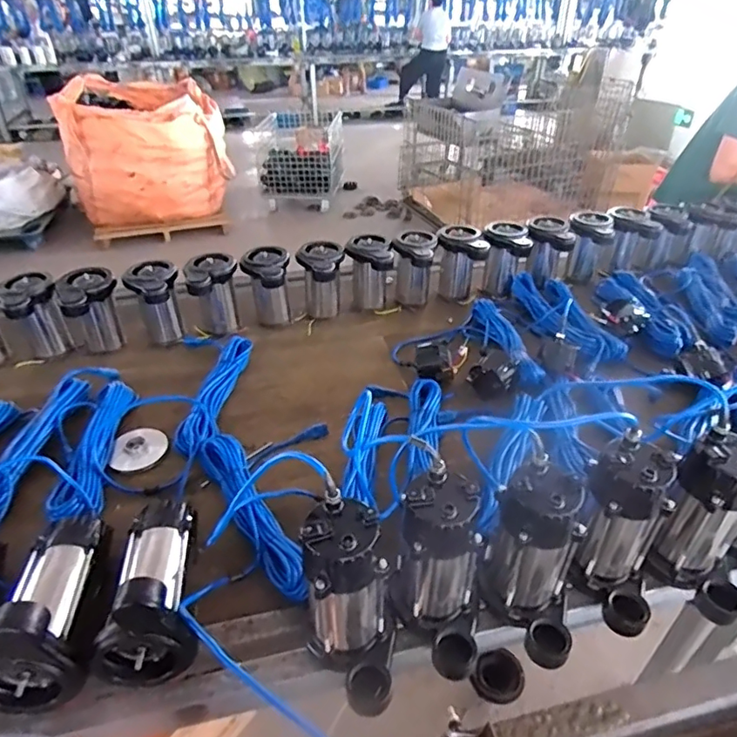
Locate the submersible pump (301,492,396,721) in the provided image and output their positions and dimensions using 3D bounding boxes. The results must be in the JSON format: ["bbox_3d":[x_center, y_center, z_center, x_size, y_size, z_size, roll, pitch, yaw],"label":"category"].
[{"bbox_3d":[-0.014,0.280,0.641,0.099,0.226,0.147,-27,44,-31],"label":"submersible pump"}]

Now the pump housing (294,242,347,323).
[{"bbox_3d":[-0.121,-0.216,1.395,0.119,0.195,0.137,-1,36,-1],"label":"pump housing"}]

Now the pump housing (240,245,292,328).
[{"bbox_3d":[-0.256,-0.192,1.363,0.120,0.200,0.125,-7,37,-9],"label":"pump housing"}]

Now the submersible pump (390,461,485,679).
[{"bbox_3d":[0.086,0.260,0.661,0.105,0.221,0.133,2,36,4],"label":"submersible pump"}]

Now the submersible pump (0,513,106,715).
[{"bbox_3d":[-0.429,0.286,0.702,0.110,0.147,0.235,-7,37,-8],"label":"submersible pump"}]

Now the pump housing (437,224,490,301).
[{"bbox_3d":[0.261,-0.295,1.483,0.133,0.188,0.150,5,37,7],"label":"pump housing"}]

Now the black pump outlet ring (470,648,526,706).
[{"bbox_3d":[0.344,0.817,1.416,0.130,0.070,0.130,-27,64,-4],"label":"black pump outlet ring"}]

